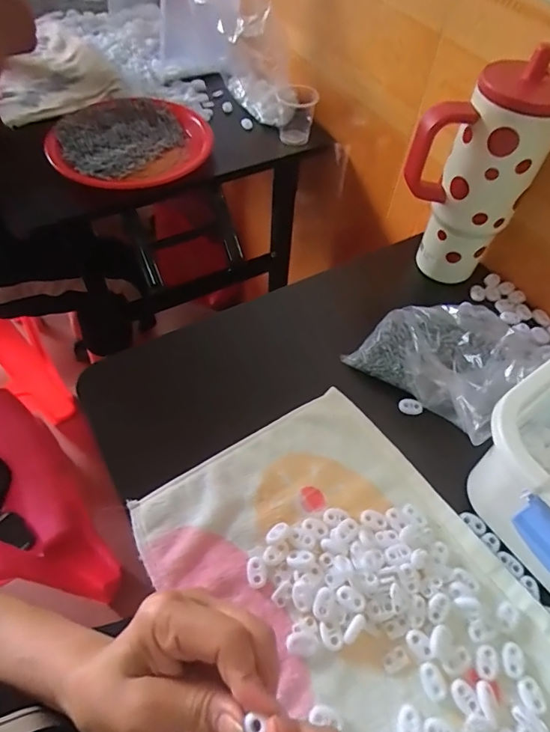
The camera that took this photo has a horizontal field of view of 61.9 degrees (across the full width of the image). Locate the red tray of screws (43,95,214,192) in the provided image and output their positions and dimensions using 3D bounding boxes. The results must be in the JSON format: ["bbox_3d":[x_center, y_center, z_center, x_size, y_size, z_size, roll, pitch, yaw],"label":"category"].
[{"bbox_3d":[-0.217,-0.339,0.682,0.232,0.031,0.232,-6,56,-7],"label":"red tray of screws"}]

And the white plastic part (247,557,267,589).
[{"bbox_3d":[-0.015,0.160,0.354,0.014,0.004,0.021,-12,57,-11],"label":"white plastic part"}]

